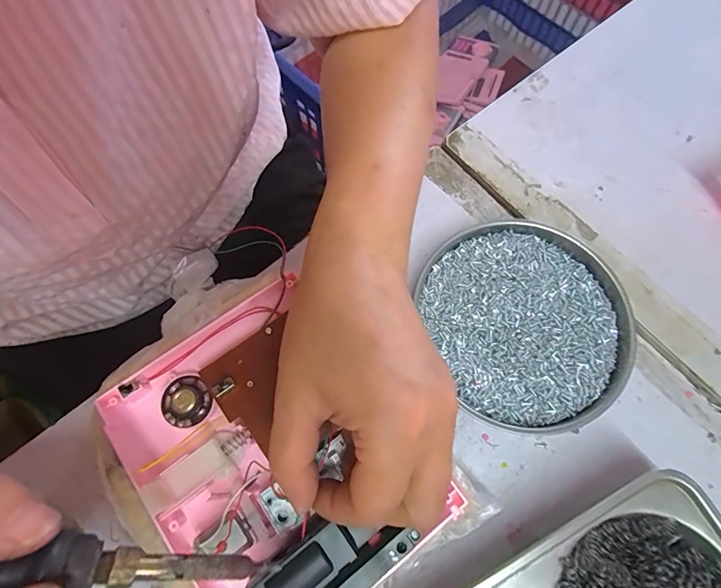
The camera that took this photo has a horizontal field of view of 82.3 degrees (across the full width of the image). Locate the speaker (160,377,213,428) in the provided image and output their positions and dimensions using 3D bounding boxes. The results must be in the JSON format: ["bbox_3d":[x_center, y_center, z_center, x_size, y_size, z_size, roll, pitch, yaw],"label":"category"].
[{"bbox_3d":[-0.098,0.060,0.229,0.026,0.010,0.027,0,71,1],"label":"speaker"}]

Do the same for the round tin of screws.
[{"bbox_3d":[0.110,0.016,0.273,0.122,0.018,0.135,-19,72,-6],"label":"round tin of screws"}]

